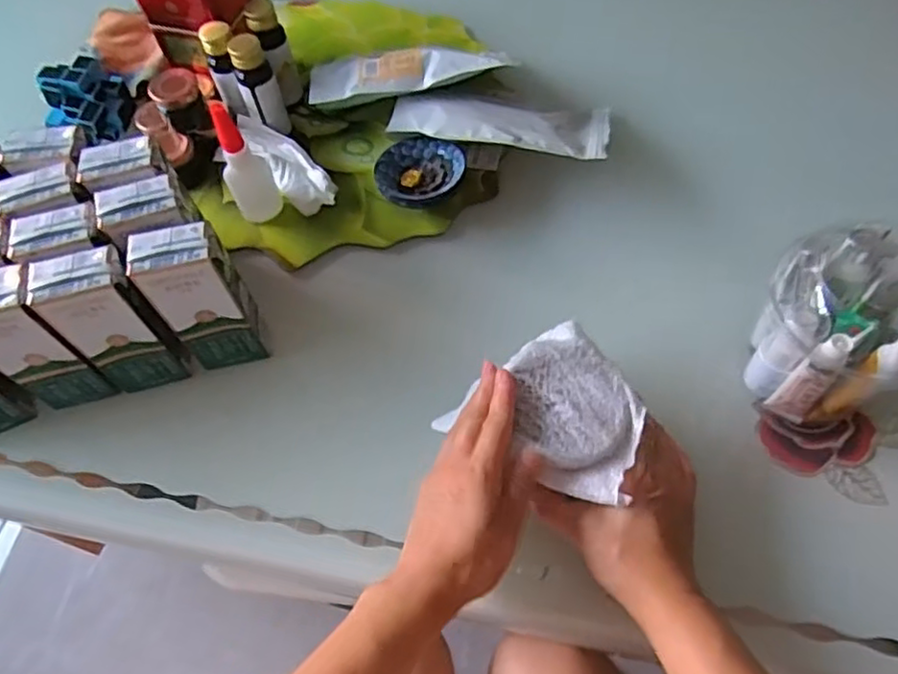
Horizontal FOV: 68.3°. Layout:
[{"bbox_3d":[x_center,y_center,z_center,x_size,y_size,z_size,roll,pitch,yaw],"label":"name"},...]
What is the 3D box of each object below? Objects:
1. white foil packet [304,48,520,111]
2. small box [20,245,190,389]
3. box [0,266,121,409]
[{"bbox_3d":[-0.038,-0.243,0.616,0.185,0.023,0.059,1,61,4],"label":"white foil packet"},{"bbox_3d":[-0.245,-0.011,0.494,0.063,0.126,0.043,-12,61,-3],"label":"small box"},{"bbox_3d":[-0.306,0.003,0.492,0.056,0.129,0.042,-15,61,-4],"label":"box"}]

